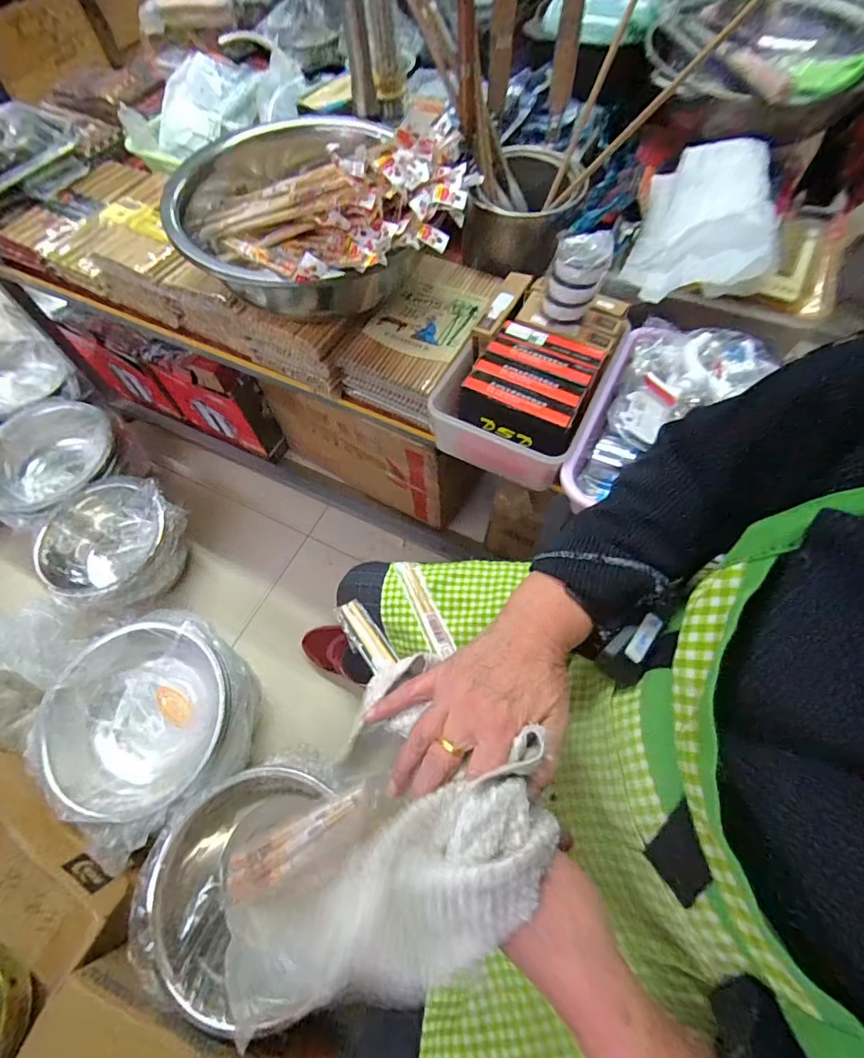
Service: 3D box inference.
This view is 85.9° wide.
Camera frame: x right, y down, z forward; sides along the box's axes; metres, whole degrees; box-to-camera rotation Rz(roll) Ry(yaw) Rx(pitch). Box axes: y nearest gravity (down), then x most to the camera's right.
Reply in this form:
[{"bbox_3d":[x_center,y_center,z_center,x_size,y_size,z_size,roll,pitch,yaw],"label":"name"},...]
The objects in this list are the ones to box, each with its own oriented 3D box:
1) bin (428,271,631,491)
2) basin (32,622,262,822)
[{"bbox_3d":[0.124,-0.192,0.596,0.180,0.109,0.249,25,66,13],"label":"bin"},{"bbox_3d":[-0.489,0.325,0.796,0.331,0.121,0.316,0,63,0],"label":"basin"}]

